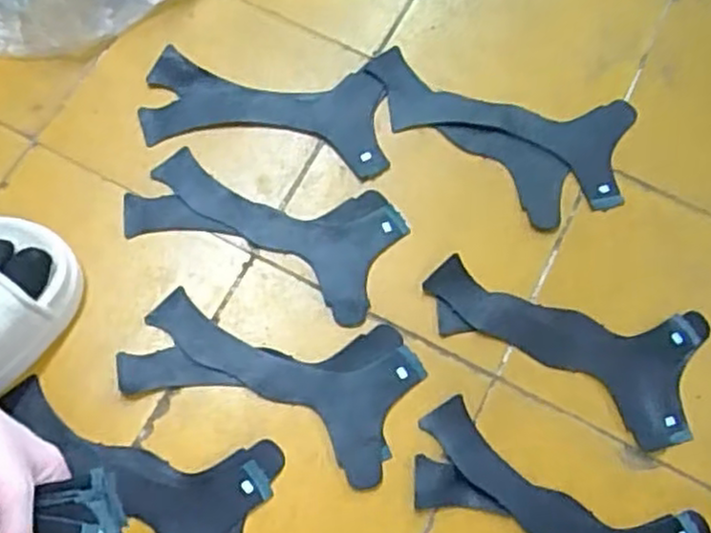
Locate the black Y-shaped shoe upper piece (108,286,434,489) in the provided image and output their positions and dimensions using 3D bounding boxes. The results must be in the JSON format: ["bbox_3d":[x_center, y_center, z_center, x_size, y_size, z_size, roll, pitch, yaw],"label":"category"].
[{"bbox_3d":[-0.059,0.072,0.537,0.197,0.006,0.105,21,71,5],"label":"black Y-shaped shoe upper piece"}]

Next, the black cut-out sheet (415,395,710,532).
[{"bbox_3d":[0.130,0.176,0.502,0.198,0.004,0.098,26,72,7],"label":"black cut-out sheet"}]

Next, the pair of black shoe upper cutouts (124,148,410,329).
[{"bbox_3d":[-0.072,-0.030,0.569,0.200,0.006,0.098,17,71,4],"label":"pair of black shoe upper cutouts"}]

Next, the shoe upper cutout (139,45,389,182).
[{"bbox_3d":[-0.072,-0.125,0.599,0.193,0.008,0.085,6,71,0],"label":"shoe upper cutout"}]

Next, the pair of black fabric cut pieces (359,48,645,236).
[{"bbox_3d":[0.110,-0.106,0.604,0.215,0.010,0.121,17,71,4],"label":"pair of black fabric cut pieces"}]

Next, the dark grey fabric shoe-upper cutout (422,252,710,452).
[{"bbox_3d":[0.152,0.051,0.547,0.200,0.006,0.097,22,71,6],"label":"dark grey fabric shoe-upper cutout"}]

